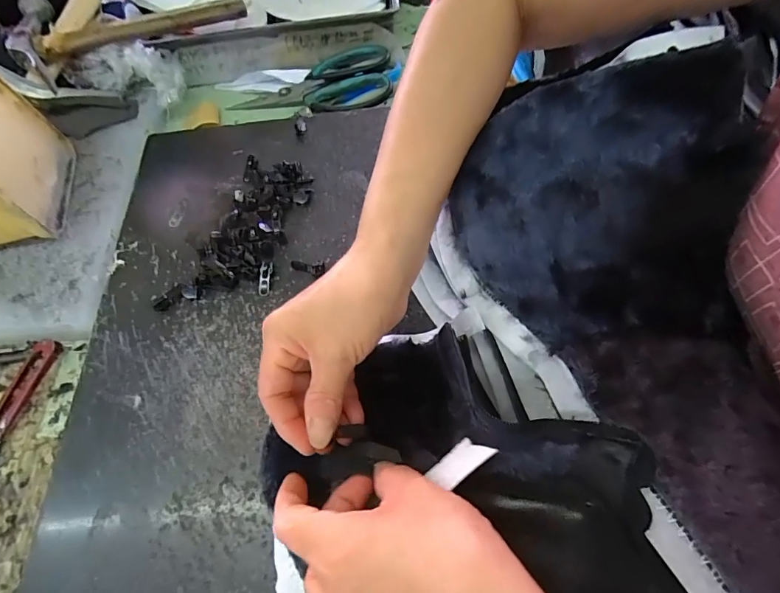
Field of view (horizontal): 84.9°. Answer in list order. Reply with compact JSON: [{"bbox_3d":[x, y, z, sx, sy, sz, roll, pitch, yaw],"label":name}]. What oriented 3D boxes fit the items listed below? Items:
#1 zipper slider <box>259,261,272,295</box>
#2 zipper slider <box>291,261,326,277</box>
[{"bbox_3d":[-0.098,-0.014,0.336,0.009,0.004,0.029,1,74,5],"label":"zipper slider"},{"bbox_3d":[-0.065,-0.023,0.334,0.030,0.007,0.013,12,63,11],"label":"zipper slider"}]

